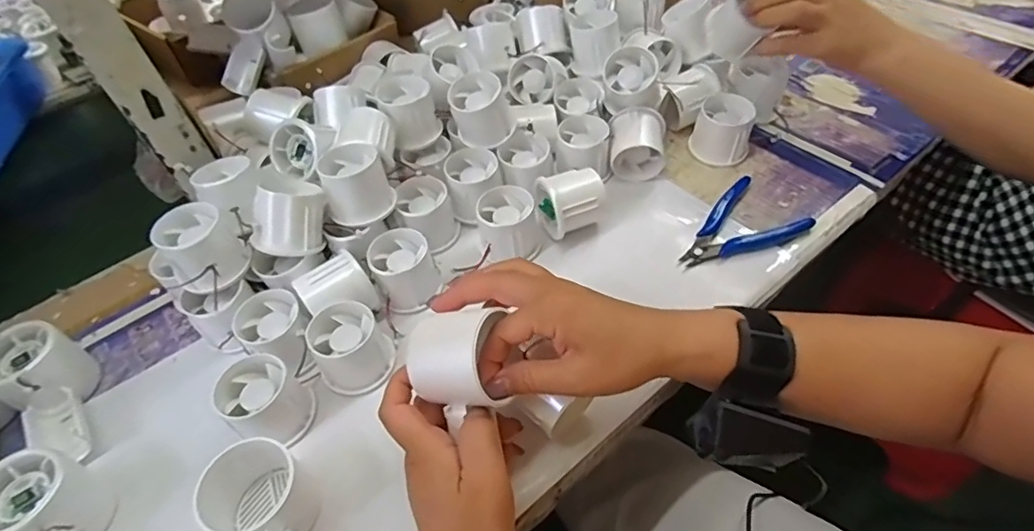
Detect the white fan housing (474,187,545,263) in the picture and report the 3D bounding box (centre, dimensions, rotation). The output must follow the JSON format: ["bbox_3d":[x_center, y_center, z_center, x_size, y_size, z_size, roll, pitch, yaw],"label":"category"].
[{"bbox_3d":[-0.004,-0.036,0.496,0.056,0.042,0.061,-3,49,4],"label":"white fan housing"}]

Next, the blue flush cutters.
[{"bbox_3d":[0.195,-0.036,0.505,0.121,0.015,0.079,-26,52,-15],"label":"blue flush cutters"}]

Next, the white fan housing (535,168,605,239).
[{"bbox_3d":[0.050,-0.057,0.506,0.055,0.052,0.051,-22,51,-12],"label":"white fan housing"}]

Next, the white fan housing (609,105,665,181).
[{"bbox_3d":[0.120,-0.120,0.547,0.054,0.055,0.048,4,50,10],"label":"white fan housing"}]

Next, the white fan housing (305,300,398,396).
[{"bbox_3d":[-0.128,0.062,0.429,0.056,0.044,0.056,-3,49,4],"label":"white fan housing"}]

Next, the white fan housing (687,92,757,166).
[{"bbox_3d":[0.208,-0.137,0.559,0.058,0.049,0.053,16,53,19],"label":"white fan housing"}]

